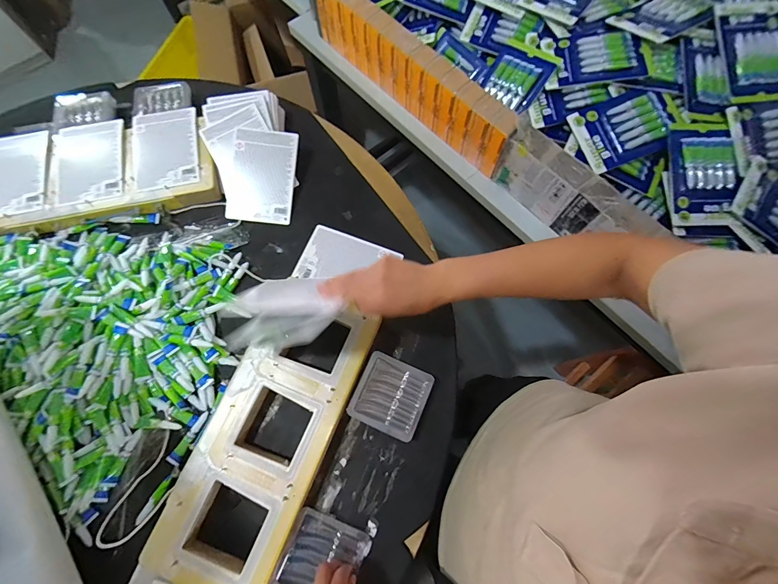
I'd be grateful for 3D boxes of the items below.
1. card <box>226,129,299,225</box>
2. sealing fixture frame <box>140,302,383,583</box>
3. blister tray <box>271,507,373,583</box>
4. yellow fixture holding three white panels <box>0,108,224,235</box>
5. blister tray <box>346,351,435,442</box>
[{"bbox_3d":[-0.234,-0.214,0.637,0.117,0.009,0.168,6,91,-1],"label":"card"},{"bbox_3d":[-0.167,0.203,0.507,0.164,0.038,0.413,21,74,8],"label":"sealing fixture frame"},{"bbox_3d":[-0.091,0.367,0.470,0.104,0.014,0.103,21,74,8],"label":"blister tray"},{"bbox_3d":[-0.535,-0.226,0.637,0.417,0.031,0.200,-12,72,-3],"label":"yellow fixture holding three white panels"},{"bbox_3d":[0.004,0.159,0.534,0.106,0.028,0.103,23,74,8],"label":"blister tray"}]

